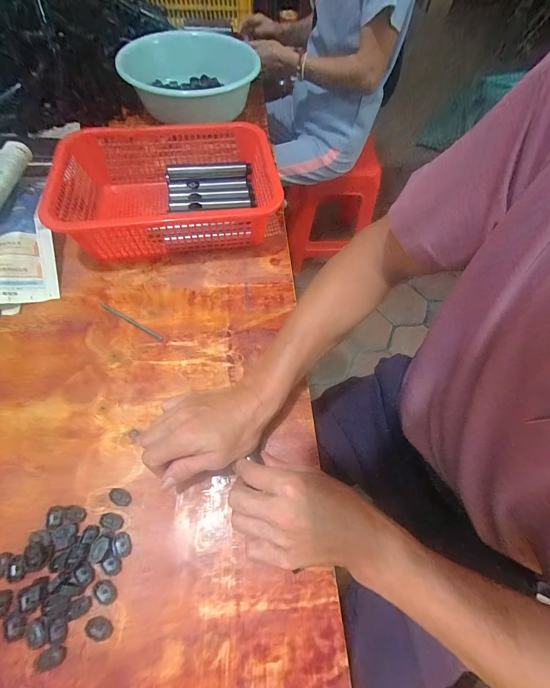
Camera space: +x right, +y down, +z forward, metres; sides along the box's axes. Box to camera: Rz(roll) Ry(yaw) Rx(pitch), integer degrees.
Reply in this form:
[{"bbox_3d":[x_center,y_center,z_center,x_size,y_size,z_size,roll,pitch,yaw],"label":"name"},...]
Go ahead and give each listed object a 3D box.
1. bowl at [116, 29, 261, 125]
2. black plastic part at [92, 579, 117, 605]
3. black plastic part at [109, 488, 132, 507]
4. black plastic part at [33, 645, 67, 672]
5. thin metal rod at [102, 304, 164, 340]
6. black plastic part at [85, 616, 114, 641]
[{"bbox_3d":[-0.192,-0.609,0.700,0.300,0.107,0.318,-4,60,-5],"label":"bowl"},{"bbox_3d":[-0.160,0.232,0.280,0.023,0.004,0.016,29,63,13],"label":"black plastic part"},{"bbox_3d":[-0.166,0.164,0.321,0.024,0.004,0.014,23,62,10],"label":"black plastic part"},{"bbox_3d":[-0.194,0.271,0.258,0.024,0.004,0.015,-15,62,-11],"label":"black plastic part"},{"bbox_3d":[-0.204,-0.032,0.426,0.110,0.004,0.006,27,62,12],"label":"thin metal rod"},{"bbox_3d":[-0.158,0.256,0.269,0.024,0.004,0.015,18,61,8],"label":"black plastic part"}]

